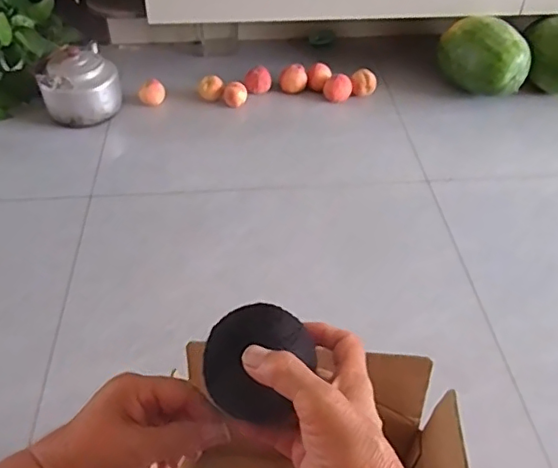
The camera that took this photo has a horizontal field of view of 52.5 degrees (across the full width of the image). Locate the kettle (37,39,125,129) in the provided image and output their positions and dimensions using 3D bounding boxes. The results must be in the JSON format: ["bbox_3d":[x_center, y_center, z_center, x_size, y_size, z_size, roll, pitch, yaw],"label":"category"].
[{"bbox_3d":[-0.521,-0.389,1.487,0.197,0.158,0.176,-12,46,-12],"label":"kettle"}]

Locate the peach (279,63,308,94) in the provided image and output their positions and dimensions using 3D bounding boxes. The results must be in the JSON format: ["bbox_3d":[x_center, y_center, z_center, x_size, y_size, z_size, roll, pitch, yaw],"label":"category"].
[{"bbox_3d":[0.040,-0.444,1.624,0.079,0.085,0.067,0,44,0],"label":"peach"}]

